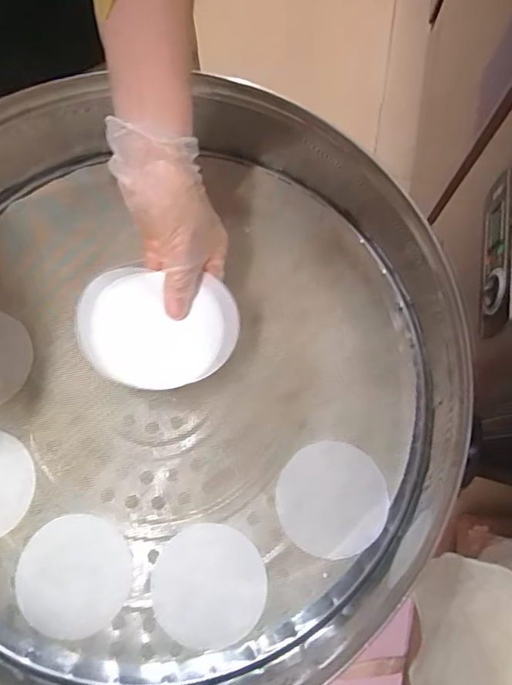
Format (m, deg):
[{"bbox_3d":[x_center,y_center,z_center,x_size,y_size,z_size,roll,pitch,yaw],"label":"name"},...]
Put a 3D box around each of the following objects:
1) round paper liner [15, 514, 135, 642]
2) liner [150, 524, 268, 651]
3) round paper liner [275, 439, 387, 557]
[{"bbox_3d":[-0.156,0.199,0.411,0.094,0.006,0.094,0,75,0],"label":"round paper liner"},{"bbox_3d":[-0.041,0.207,0.410,0.094,0.004,0.094,-14,75,-3],"label":"liner"},{"bbox_3d":[0.066,0.137,0.419,0.092,0.006,0.093,-1,75,3],"label":"round paper liner"}]

